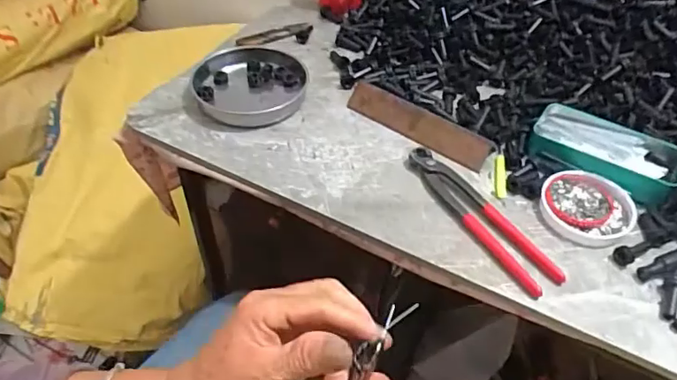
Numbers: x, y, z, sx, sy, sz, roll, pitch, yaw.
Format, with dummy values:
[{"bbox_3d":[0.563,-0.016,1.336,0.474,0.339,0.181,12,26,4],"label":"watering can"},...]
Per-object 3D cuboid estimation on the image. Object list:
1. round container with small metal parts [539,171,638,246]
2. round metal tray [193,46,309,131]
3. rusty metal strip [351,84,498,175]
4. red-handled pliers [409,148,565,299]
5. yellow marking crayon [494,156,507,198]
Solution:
[{"bbox_3d":[0.250,0.015,0.534,0.085,0.014,0.091,25,51,20],"label":"round container with small metal parts"},{"bbox_3d":[-0.110,-0.132,0.660,0.136,0.023,0.147,1,47,-1],"label":"round metal tray"},{"bbox_3d":[0.088,-0.077,0.619,0.185,0.009,0.041,31,88,26],"label":"rusty metal strip"},{"bbox_3d":[0.138,0.022,0.529,0.044,0.016,0.197,-24,52,-22],"label":"red-handled pliers"},{"bbox_3d":[0.175,-0.015,0.571,0.012,0.008,0.057,9,47,7],"label":"yellow marking crayon"}]

